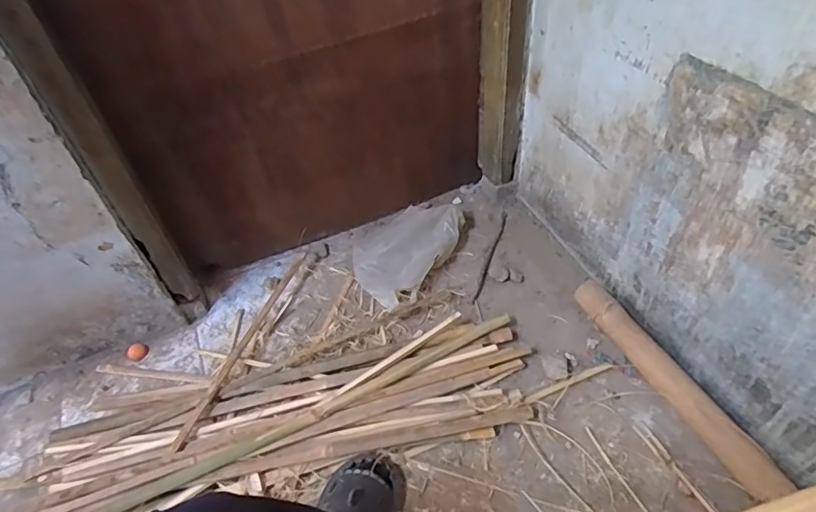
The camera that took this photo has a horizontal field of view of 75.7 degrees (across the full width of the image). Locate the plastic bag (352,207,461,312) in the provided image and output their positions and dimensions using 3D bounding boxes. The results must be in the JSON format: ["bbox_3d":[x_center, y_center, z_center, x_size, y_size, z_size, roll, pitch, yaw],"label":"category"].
[{"bbox_3d":[-0.022,-0.023,1.312,0.239,0.073,0.330,25,54,27],"label":"plastic bag"}]

